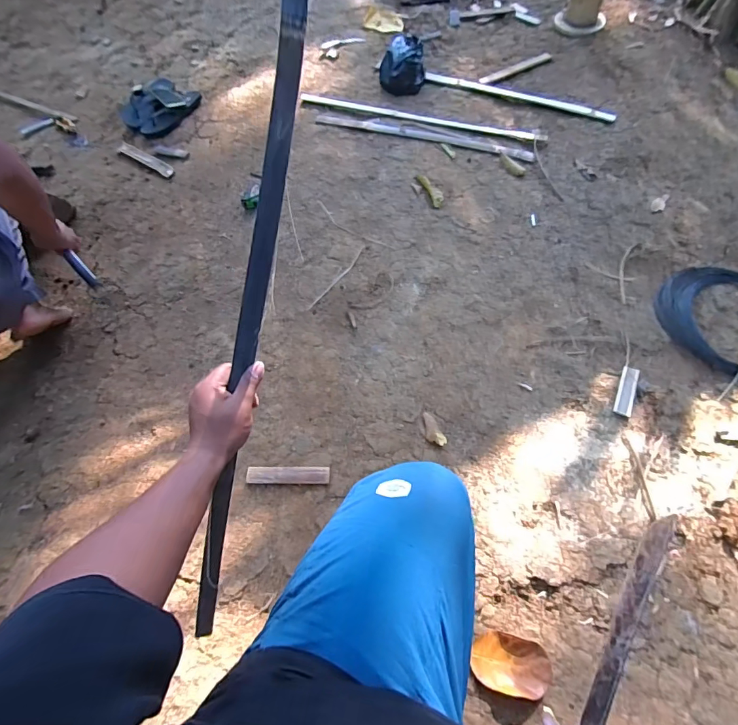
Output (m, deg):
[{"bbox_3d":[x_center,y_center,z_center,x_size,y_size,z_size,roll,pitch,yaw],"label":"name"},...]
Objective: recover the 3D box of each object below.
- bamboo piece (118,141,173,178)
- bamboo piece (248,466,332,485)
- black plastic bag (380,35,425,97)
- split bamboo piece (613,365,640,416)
[{"bbox_3d":[-0.767,-0.698,1.428,0.267,0.008,0.051,30,66,18],"label":"bamboo piece"},{"bbox_3d":[-0.169,0.234,0.867,0.172,0.014,0.036,0,60,2],"label":"bamboo piece"},{"bbox_3d":[0.124,-1.115,1.554,0.166,0.110,0.193,0,60,2],"label":"black plastic bag"},{"bbox_3d":[0.582,0.062,0.937,0.038,0.010,0.131,24,64,15],"label":"split bamboo piece"}]

